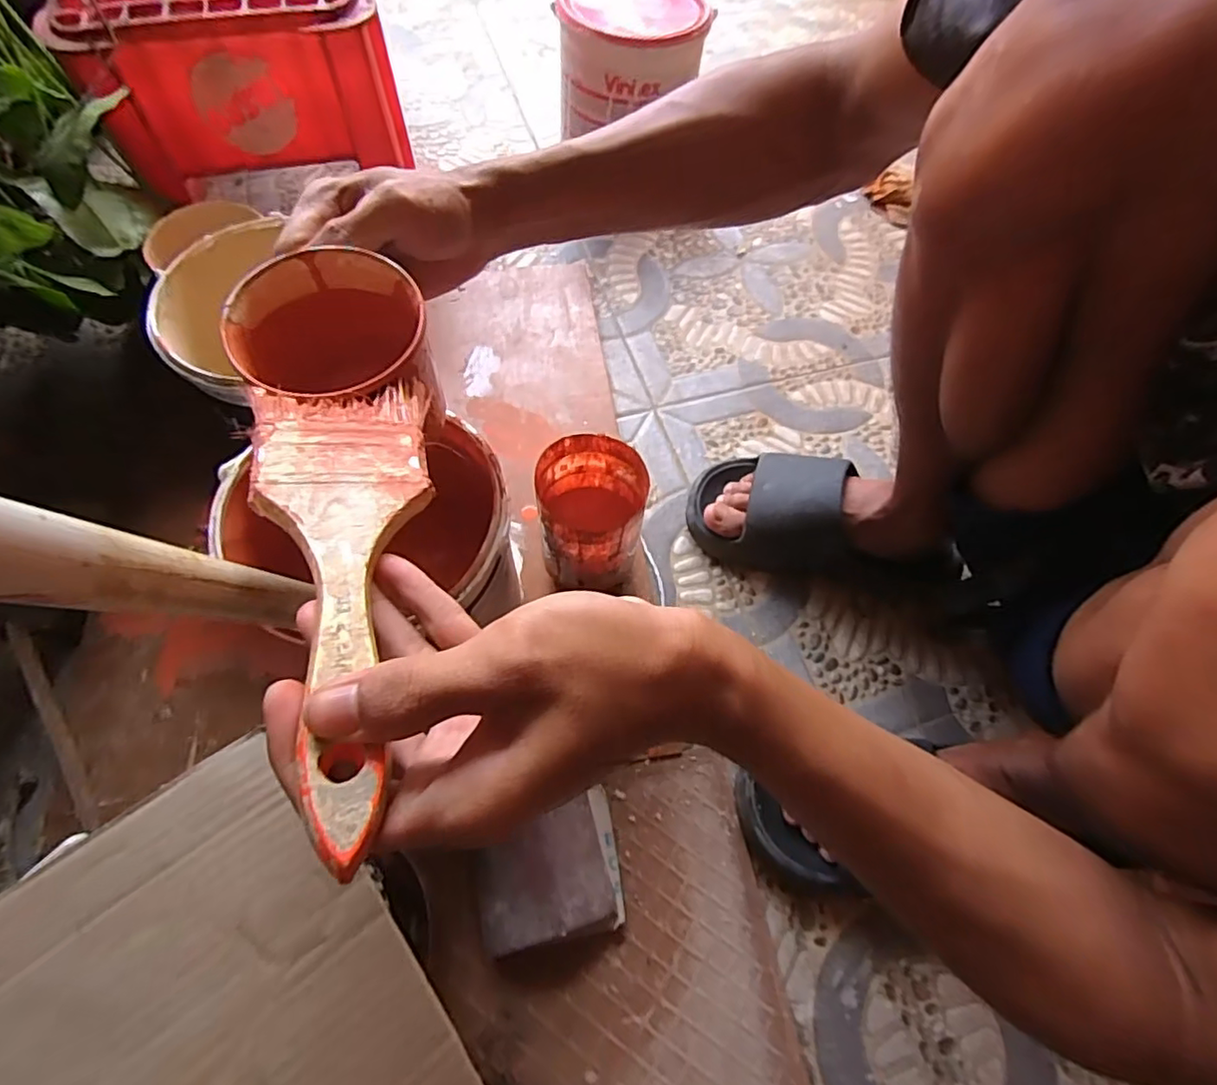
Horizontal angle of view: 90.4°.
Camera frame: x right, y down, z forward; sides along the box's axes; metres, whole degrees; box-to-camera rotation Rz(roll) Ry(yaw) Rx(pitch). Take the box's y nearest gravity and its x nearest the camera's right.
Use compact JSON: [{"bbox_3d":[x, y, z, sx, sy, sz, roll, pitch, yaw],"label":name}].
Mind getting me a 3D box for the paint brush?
[{"bbox_3d":[-0.092,0.008,0.205,0.059,0.019,0.187,-11,54,-8],"label":"paint brush"}]

